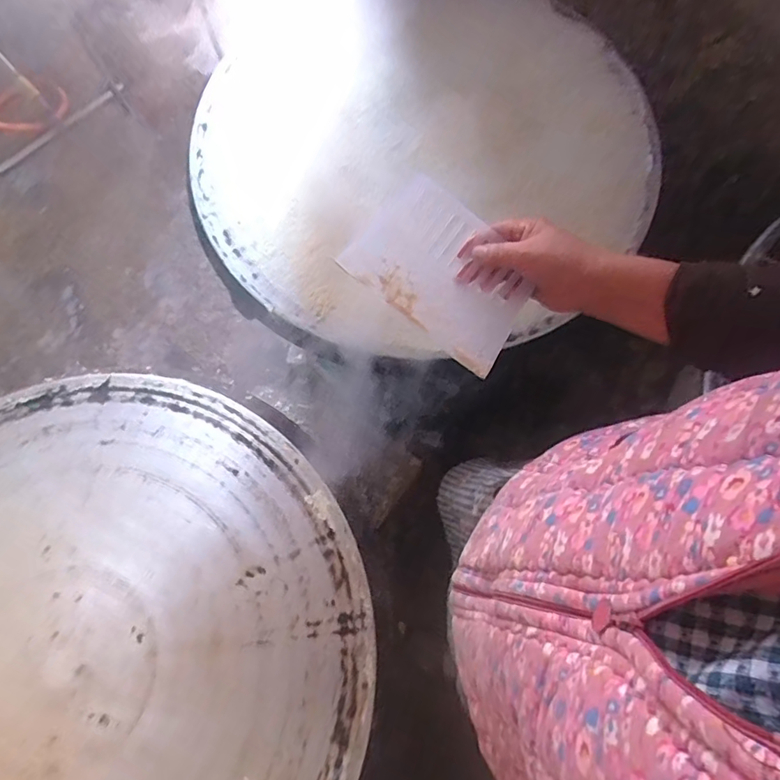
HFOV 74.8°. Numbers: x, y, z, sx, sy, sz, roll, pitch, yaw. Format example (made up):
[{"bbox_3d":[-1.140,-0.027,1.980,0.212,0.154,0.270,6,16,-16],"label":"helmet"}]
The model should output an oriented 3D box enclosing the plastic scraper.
[{"bbox_3d":[0.055,-0.112,0.496,0.175,0.011,0.114,38,108,-2],"label":"plastic scraper"}]

